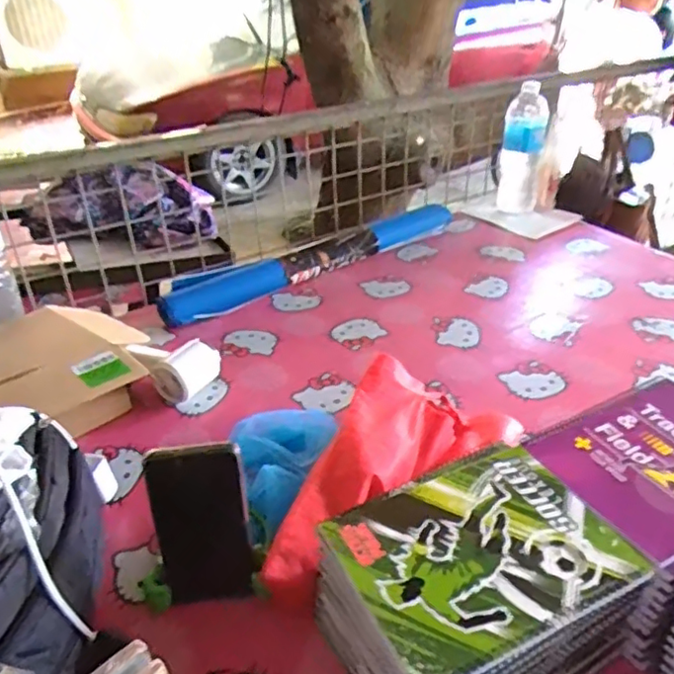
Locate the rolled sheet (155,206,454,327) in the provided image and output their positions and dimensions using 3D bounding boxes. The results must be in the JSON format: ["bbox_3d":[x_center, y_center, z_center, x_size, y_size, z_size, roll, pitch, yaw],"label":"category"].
[{"bbox_3d":[-0.019,-0.149,1.093,0.611,0.073,0.059,-24,39,-30],"label":"rolled sheet"}]

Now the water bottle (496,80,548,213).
[{"bbox_3d":[0.368,-0.363,1.239,0.080,0.242,0.060,9,35,17],"label":"water bottle"}]

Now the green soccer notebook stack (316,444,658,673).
[{"bbox_3d":[0.109,0.211,0.498,0.208,0.125,0.166,-20,37,-25],"label":"green soccer notebook stack"}]

